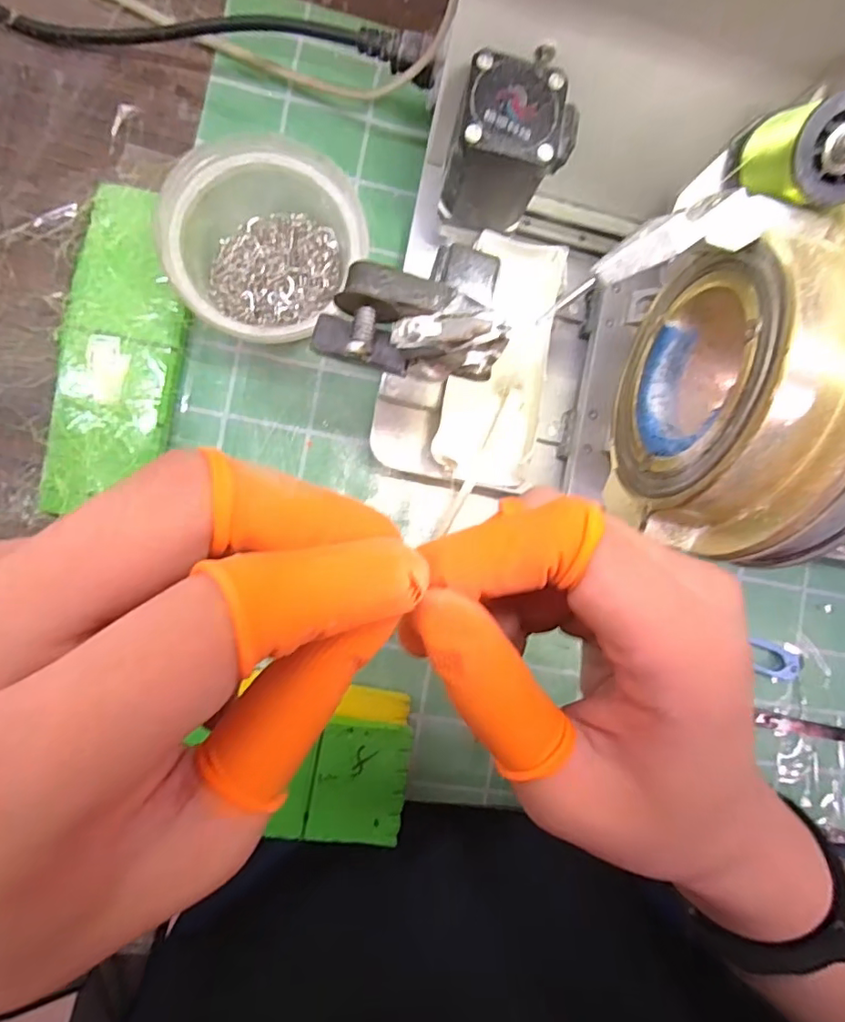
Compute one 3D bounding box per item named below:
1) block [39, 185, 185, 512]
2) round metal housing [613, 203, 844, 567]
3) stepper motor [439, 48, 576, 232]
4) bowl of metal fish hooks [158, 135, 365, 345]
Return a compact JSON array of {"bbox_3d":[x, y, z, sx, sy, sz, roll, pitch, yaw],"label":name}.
[{"bbox_3d":[-0.165,-0.088,0.298,0.060,0.016,0.173,5,88,-7],"label":"block"},{"bbox_3d":[0.110,-0.036,0.180,0.052,0.093,0.106,15,87,-8],"label":"round metal housing"},{"bbox_3d":[0.038,-0.162,0.249,0.051,0.055,0.052,13,87,-8],"label":"stepper motor"},{"bbox_3d":[-0.085,-0.139,0.291,0.090,0.054,0.096,0,88,-8],"label":"bowl of metal fish hooks"}]

